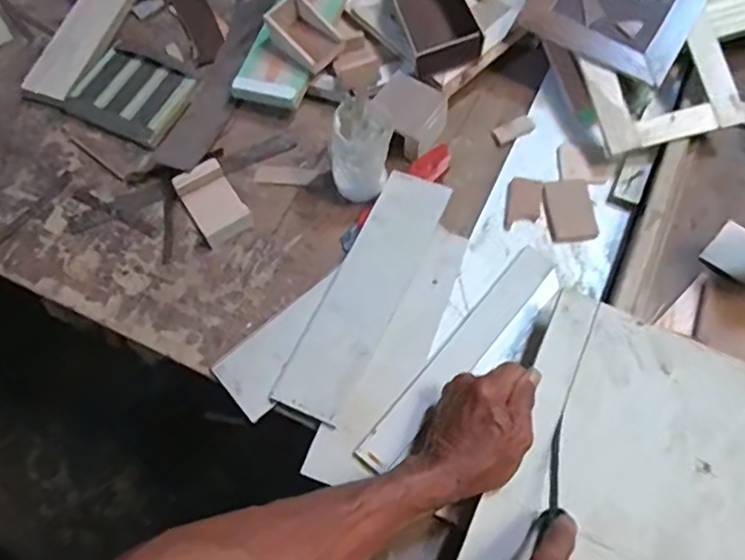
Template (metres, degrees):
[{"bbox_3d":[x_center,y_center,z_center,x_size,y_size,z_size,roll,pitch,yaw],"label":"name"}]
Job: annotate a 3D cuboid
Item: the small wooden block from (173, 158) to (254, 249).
[{"bbox_3d":[-0.163,-0.078,0.611,0.052,0.027,0.084,-33,69,-11],"label":"small wooden block"}]

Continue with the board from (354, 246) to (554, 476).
[{"bbox_3d":[0.081,0.067,0.546,0.034,0.004,0.260,39,69,15],"label":"board"}]

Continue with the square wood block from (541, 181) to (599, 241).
[{"bbox_3d":[0.199,-0.070,0.602,0.048,0.007,0.067,-5,66,1],"label":"square wood block"}]

